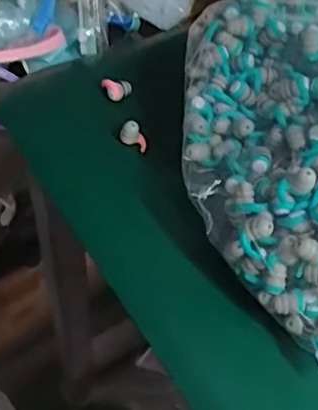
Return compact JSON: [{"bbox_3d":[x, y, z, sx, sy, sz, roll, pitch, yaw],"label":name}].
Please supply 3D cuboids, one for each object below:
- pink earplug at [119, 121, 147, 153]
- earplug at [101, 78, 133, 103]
[{"bbox_3d":[-0.019,-0.051,0.447,0.020,0.022,0.013,4,54,-1],"label":"pink earplug"},{"bbox_3d":[-0.033,-0.093,0.482,0.024,0.016,0.018,-8,55,-10],"label":"earplug"}]

